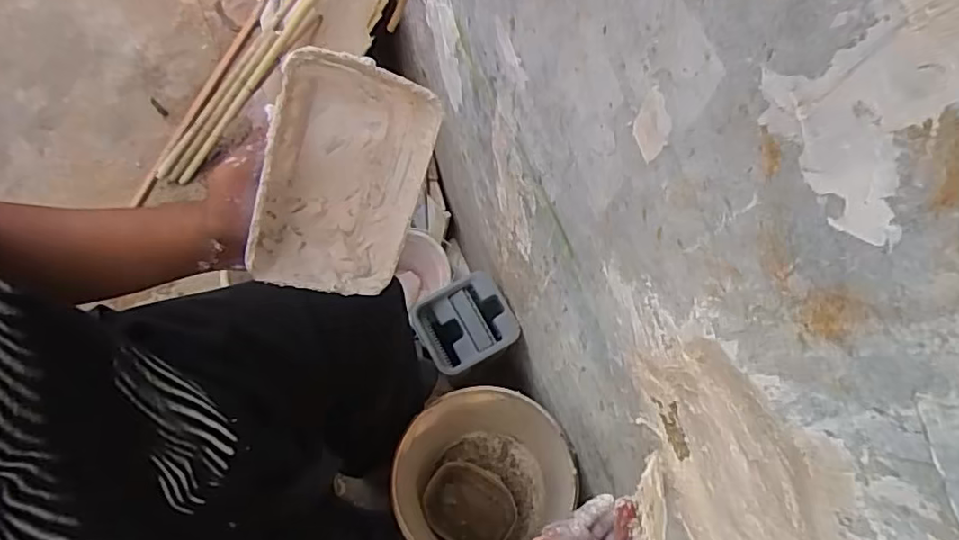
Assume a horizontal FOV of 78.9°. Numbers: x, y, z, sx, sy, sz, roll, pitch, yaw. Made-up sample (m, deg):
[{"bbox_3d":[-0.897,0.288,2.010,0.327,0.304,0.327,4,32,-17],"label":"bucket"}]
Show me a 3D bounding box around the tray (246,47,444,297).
[{"bbox_3d":[-0.103,-0.068,0.438,0.108,0.171,0.043,11,20,-27],"label":"tray"}]

